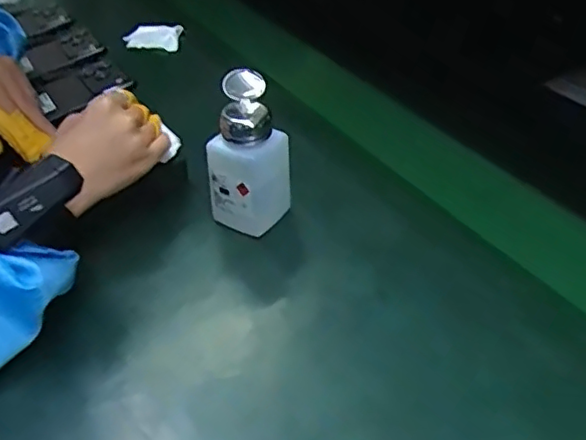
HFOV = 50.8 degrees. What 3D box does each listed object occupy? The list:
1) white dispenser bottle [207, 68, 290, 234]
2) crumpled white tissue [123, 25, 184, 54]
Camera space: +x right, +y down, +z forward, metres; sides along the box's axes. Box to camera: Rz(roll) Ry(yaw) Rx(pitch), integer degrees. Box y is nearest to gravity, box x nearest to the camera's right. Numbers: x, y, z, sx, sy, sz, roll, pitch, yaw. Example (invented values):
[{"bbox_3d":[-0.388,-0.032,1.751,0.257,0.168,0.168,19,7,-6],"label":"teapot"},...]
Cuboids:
[{"bbox_3d":[-0.036,-0.049,0.512,0.055,0.126,0.059,-1,39,1],"label":"white dispenser bottle"},{"bbox_3d":[-0.188,-0.248,0.833,0.066,0.018,0.060,3,39,5],"label":"crumpled white tissue"}]

